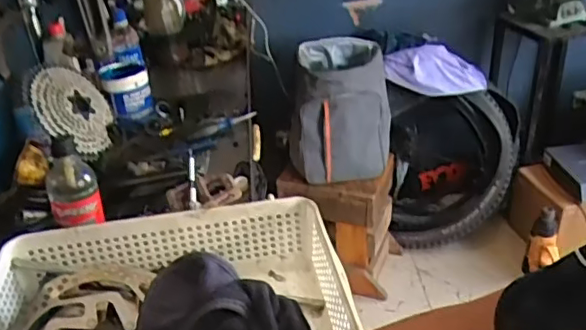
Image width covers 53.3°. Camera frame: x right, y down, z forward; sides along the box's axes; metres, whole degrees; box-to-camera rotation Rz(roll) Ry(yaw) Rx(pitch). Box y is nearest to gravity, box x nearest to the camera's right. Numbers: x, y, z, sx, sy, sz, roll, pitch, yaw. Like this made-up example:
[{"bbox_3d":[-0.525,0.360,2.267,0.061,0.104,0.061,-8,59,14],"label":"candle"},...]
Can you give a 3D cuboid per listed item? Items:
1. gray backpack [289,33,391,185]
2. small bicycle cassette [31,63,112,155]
[{"bbox_3d":[0.131,-0.171,1.723,0.285,0.321,0.307,-5,33,2],"label":"gray backpack"},{"bbox_3d":[-0.406,-0.107,1.089,0.034,0.163,0.152,-25,54,37],"label":"small bicycle cassette"}]

